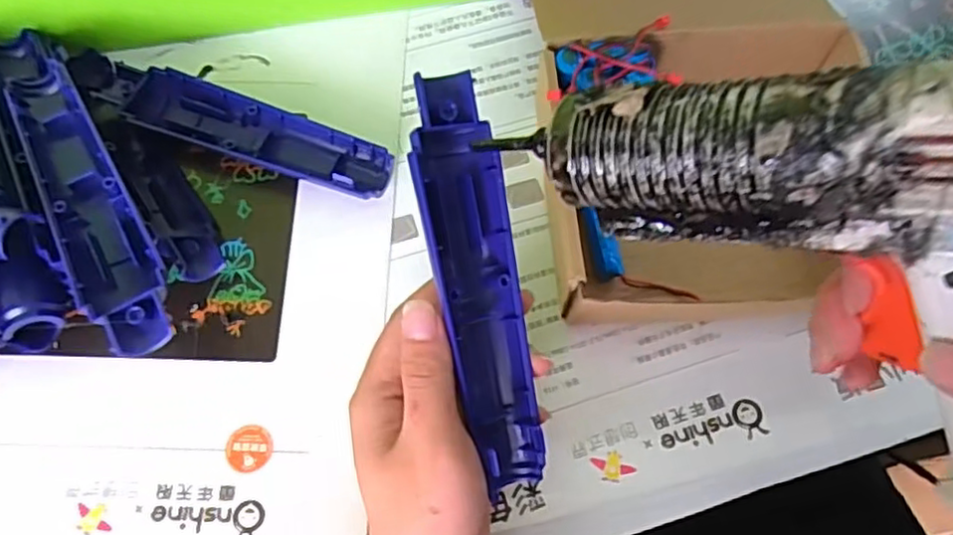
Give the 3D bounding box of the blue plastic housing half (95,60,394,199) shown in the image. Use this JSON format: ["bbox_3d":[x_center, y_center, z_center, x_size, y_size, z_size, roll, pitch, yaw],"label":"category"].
[{"bbox_3d":[-0.128,-0.076,0.374,0.169,0.020,0.037,19,70,8],"label":"blue plastic housing half"}]

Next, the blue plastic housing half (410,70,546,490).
[{"bbox_3d":[0.002,0.007,0.267,0.034,0.024,0.165,-11,95,-4],"label":"blue plastic housing half"}]

